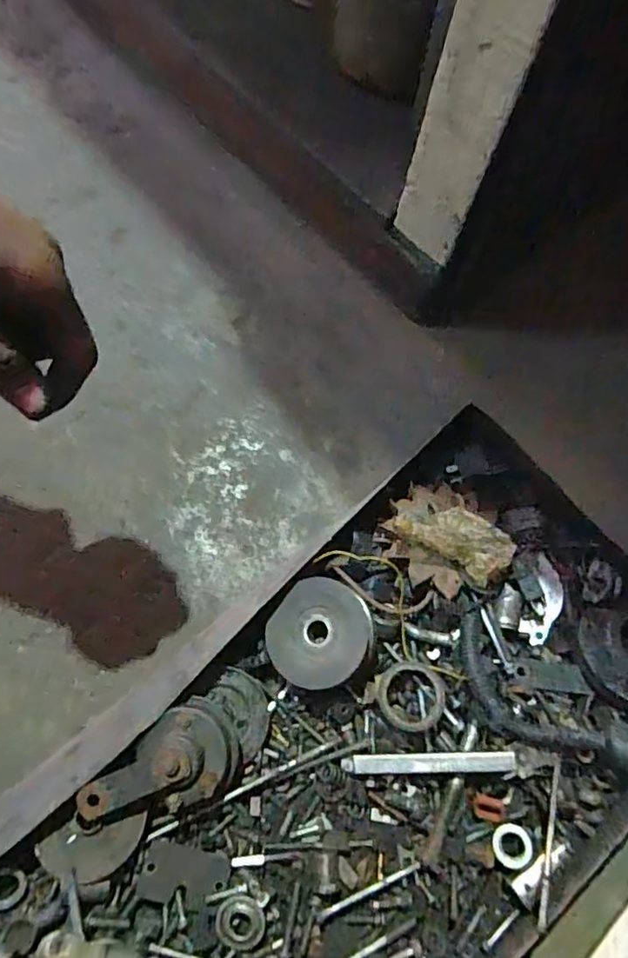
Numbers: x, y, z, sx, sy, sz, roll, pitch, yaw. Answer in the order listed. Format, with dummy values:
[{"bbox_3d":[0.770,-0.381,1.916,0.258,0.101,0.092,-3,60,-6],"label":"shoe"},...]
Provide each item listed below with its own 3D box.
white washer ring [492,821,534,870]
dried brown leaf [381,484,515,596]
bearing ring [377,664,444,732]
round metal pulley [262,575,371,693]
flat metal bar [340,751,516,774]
[{"bbox_3d":[0.143,0.264,0.416,0.028,0.004,0.028,-5,71,15],"label":"white washer ring"},{"bbox_3d":[0.106,0.043,0.473,0.086,0.037,0.094,-16,68,-9],"label":"dried brown leaf"},{"bbox_3d":[0.073,0.165,0.437,0.050,0.018,0.047,2,68,-5],"label":"bearing ring"},{"bbox_3d":[0.004,0.117,0.438,0.077,0.022,0.077,-6,63,12],"label":"round metal pulley"},{"bbox_3d":[0.082,0.207,0.421,0.122,0.005,0.013,-6,66,10],"label":"flat metal bar"}]

